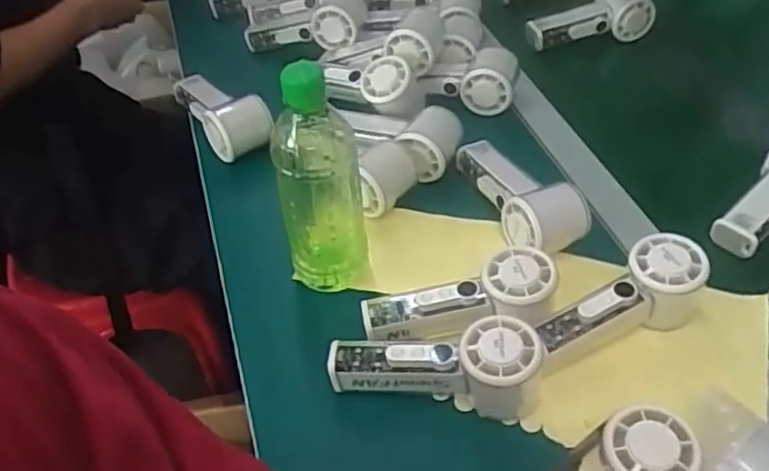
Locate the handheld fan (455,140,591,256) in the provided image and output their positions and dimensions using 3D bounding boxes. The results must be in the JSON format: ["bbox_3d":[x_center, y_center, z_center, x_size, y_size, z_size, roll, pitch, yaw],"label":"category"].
[{"bbox_3d":[0.125,-0.045,0.634,0.067,0.044,0.145,-15,48,-13],"label":"handheld fan"}]

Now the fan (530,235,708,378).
[{"bbox_3d":[0.184,0.061,0.541,0.154,0.058,0.055,-30,51,-5],"label":"fan"}]

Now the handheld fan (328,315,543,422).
[{"bbox_3d":[0.036,0.097,0.501,0.150,0.059,0.048,0,46,1],"label":"handheld fan"}]

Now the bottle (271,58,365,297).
[{"bbox_3d":[-0.051,-0.049,0.548,0.062,0.197,0.074,0,46,0],"label":"bottle"}]

